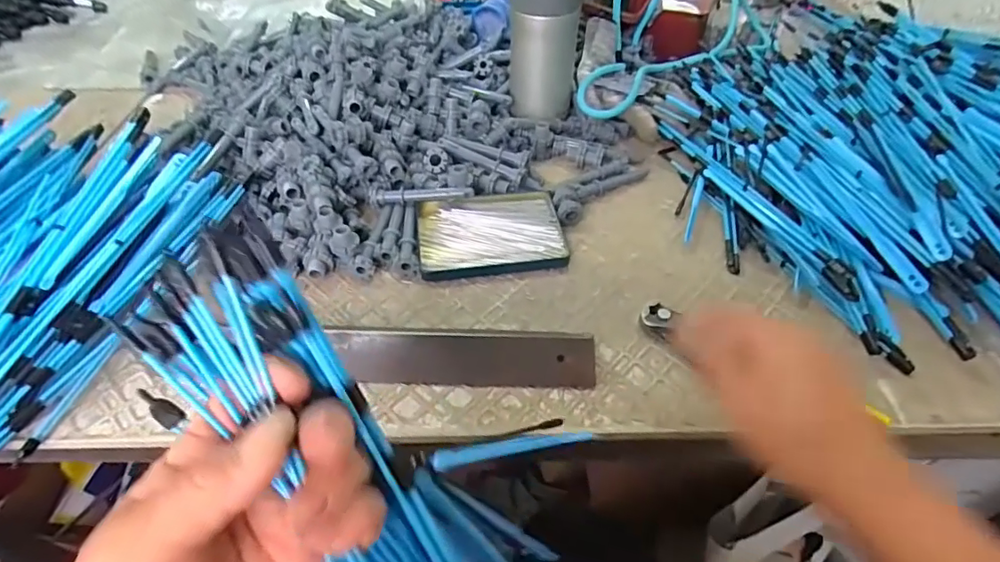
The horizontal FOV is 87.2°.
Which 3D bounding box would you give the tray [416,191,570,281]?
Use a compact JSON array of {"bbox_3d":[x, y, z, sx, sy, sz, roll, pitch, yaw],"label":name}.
[{"bbox_3d":[-0.010,-0.045,0.478,0.127,0.012,0.099,-6,49,-6],"label":"tray"}]

